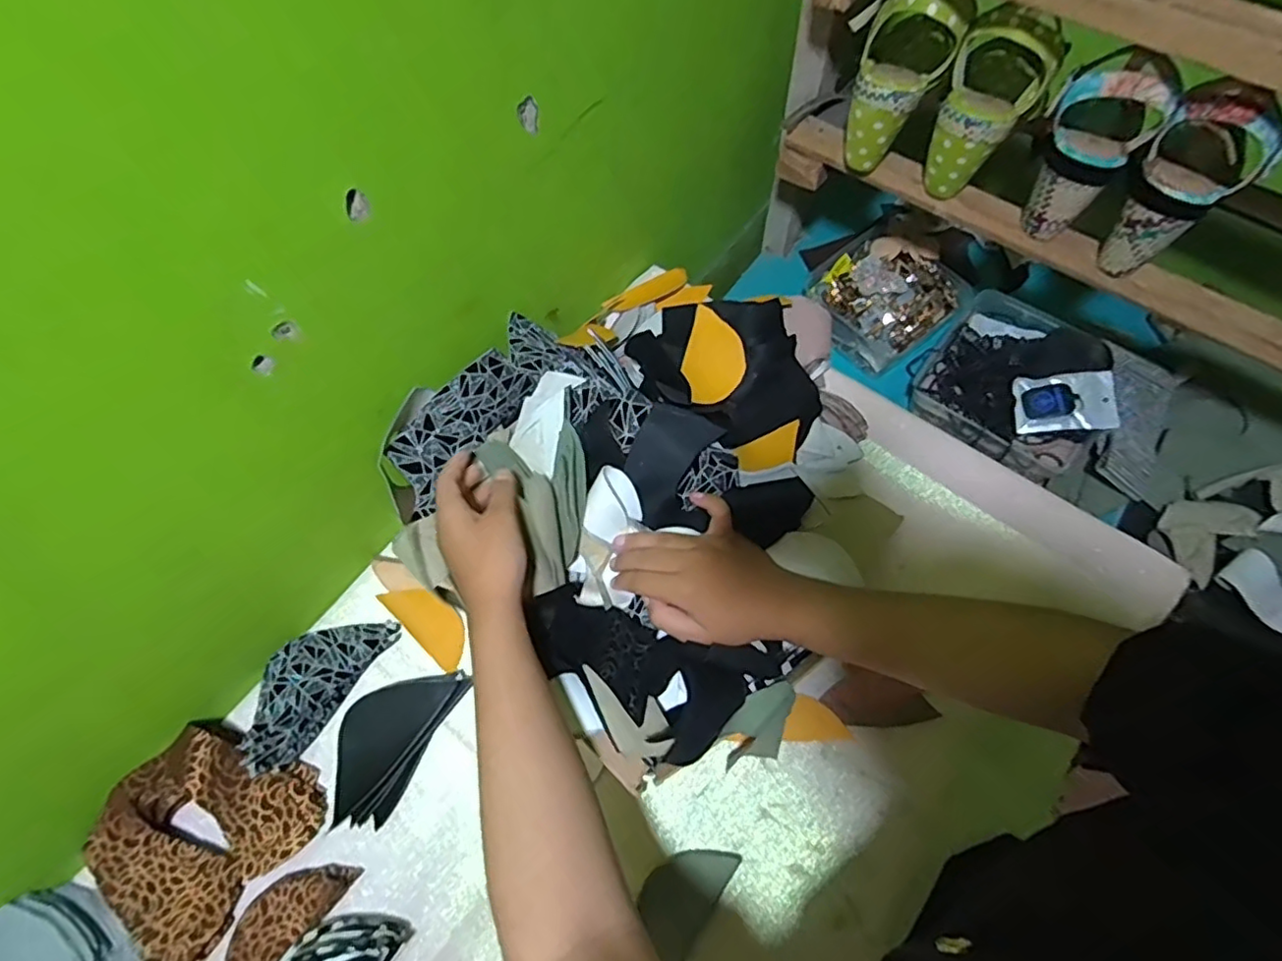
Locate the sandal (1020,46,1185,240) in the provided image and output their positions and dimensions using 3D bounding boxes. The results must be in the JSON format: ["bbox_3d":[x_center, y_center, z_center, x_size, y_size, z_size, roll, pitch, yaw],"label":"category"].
[{"bbox_3d":[0.385,-0.289,0.534,0.080,0.134,0.091,37,73,17],"label":"sandal"}]

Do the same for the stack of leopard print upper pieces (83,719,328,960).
[{"bbox_3d":[-0.359,0.283,0.497,0.136,0.039,0.161,36,72,17],"label":"stack of leopard print upper pieces"}]

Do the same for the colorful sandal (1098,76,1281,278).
[{"bbox_3d":[0.435,-0.234,0.504,0.082,0.153,0.074,35,50,16],"label":"colorful sandal"}]

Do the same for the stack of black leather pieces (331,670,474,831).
[{"bbox_3d":[-0.220,0.222,0.543,0.075,0.011,0.138,25,70,13],"label":"stack of black leather pieces"}]

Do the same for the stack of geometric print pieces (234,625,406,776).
[{"bbox_3d":[-0.295,0.174,0.553,0.074,0.028,0.147,32,71,15],"label":"stack of geometric print pieces"}]

